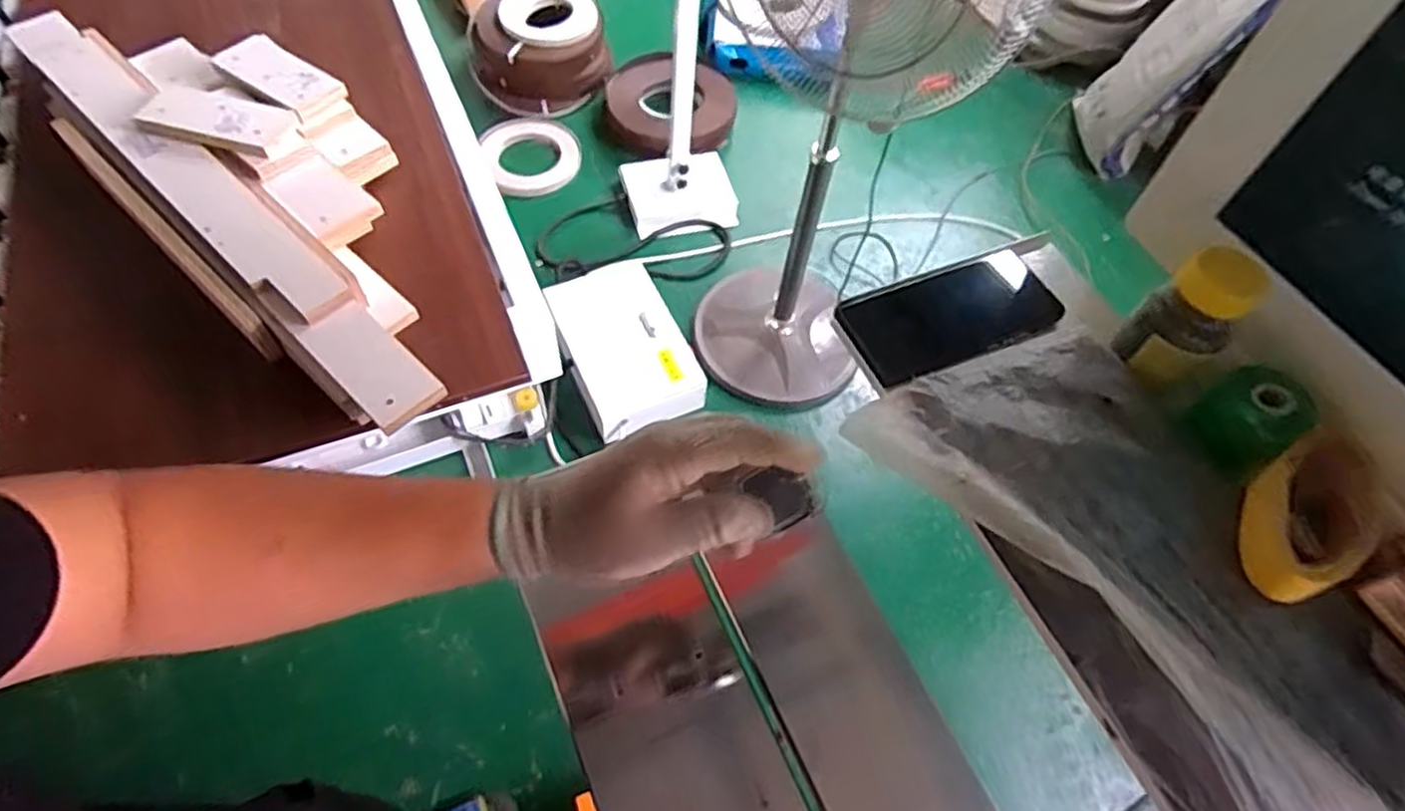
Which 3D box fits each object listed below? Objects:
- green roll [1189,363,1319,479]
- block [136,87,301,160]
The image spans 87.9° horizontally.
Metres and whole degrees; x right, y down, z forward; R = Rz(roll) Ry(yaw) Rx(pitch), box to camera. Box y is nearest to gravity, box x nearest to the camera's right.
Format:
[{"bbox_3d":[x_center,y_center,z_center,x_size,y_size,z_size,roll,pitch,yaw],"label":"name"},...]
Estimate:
[{"bbox_3d":[0.360,0.010,0.482,0.054,0.049,0.052,2,58,-3],"label":"green roll"},{"bbox_3d":[-0.627,-0.373,0.945,0.183,0.026,0.081,14,59,5],"label":"block"}]

